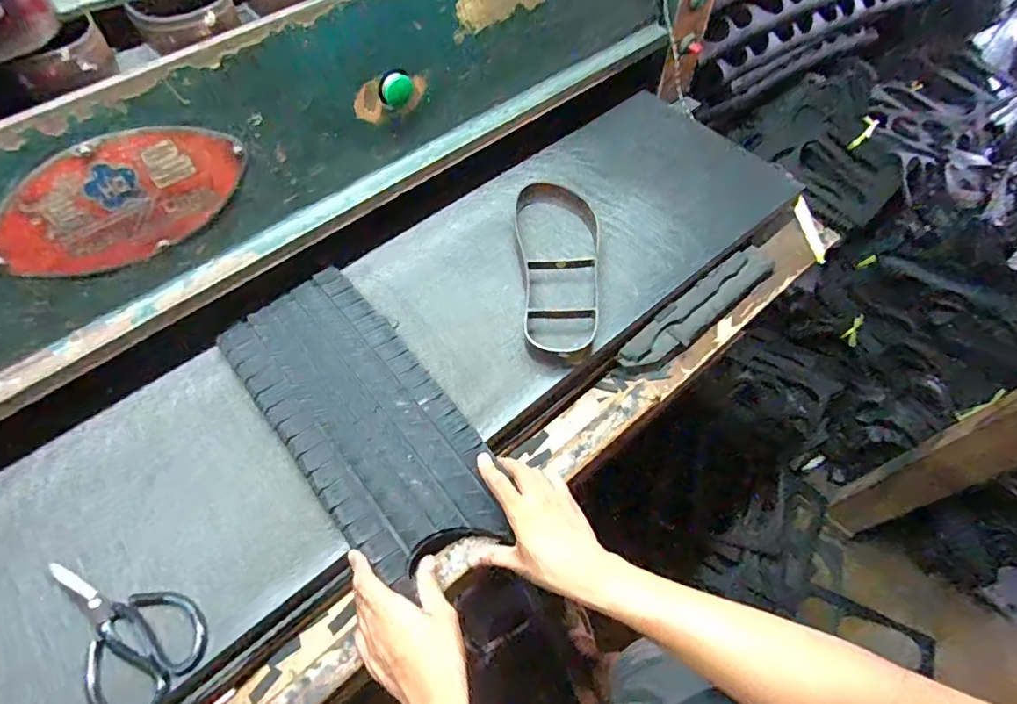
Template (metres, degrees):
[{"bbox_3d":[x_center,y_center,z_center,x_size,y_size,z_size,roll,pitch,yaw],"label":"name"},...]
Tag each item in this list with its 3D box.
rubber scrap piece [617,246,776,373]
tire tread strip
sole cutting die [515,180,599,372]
[{"bbox_3d":[0.273,-0.064,0.752,0.301,0.032,0.053,-36,66,-20],"label":"rubber scrap piece"},{"bbox_3d":[-0.172,0.065,0.611,0.172,0.022,0.392,-35,67,-20],"label":"tire tread strip"},{"bbox_3d":[0.073,-0.125,0.715,0.120,0.044,0.313,-2,59,-2],"label":"sole cutting die"}]

